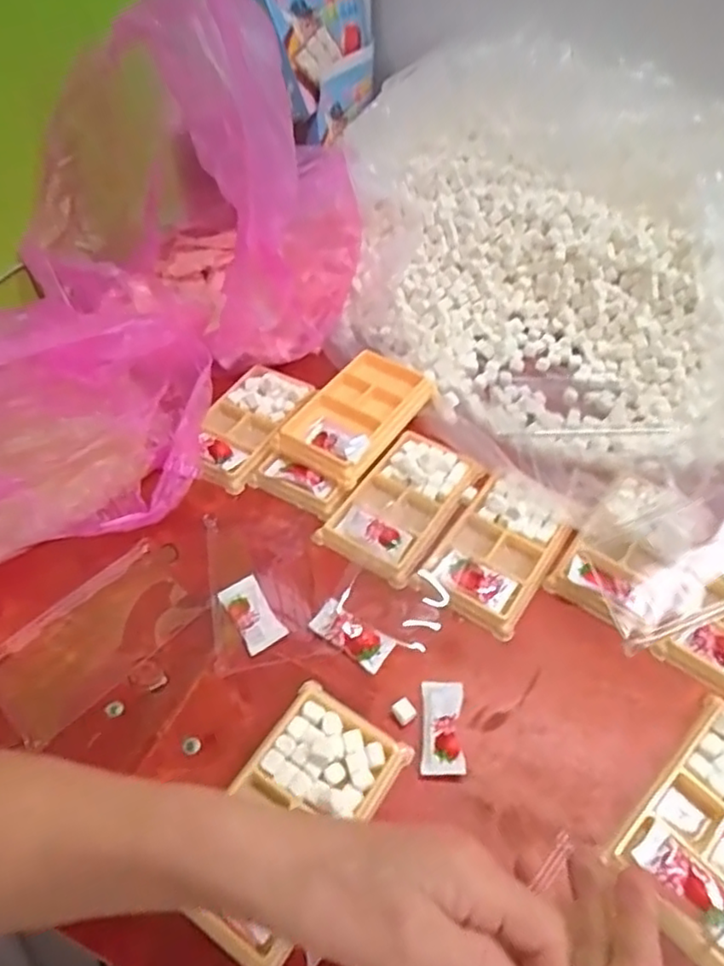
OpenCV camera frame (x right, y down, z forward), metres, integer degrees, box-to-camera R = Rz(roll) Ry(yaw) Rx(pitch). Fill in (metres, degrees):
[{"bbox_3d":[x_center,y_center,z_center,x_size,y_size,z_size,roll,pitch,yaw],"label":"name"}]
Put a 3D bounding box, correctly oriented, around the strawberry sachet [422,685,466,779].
[{"bbox_3d":[0.050,0.151,0.402,0.025,0.011,0.058,2,50,3],"label":"strawberry sachet"}]

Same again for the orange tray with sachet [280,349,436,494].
[{"bbox_3d":[-0.001,-0.063,0.564,0.079,0.025,0.146,27,56,22],"label":"orange tray with sachet"}]

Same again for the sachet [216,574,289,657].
[{"bbox_3d":[-0.077,0.091,0.454,0.028,0.004,0.056,-27,55,-20],"label":"sachet"}]

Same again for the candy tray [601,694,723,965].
[{"bbox_3d":[0.203,0.189,0.360,0.134,0.016,0.074,-36,58,-25],"label":"candy tray"}]

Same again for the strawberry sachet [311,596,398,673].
[{"bbox_3d":[-0.007,0.103,0.442,0.055,0.007,0.026,28,57,23],"label":"strawberry sachet"}]

